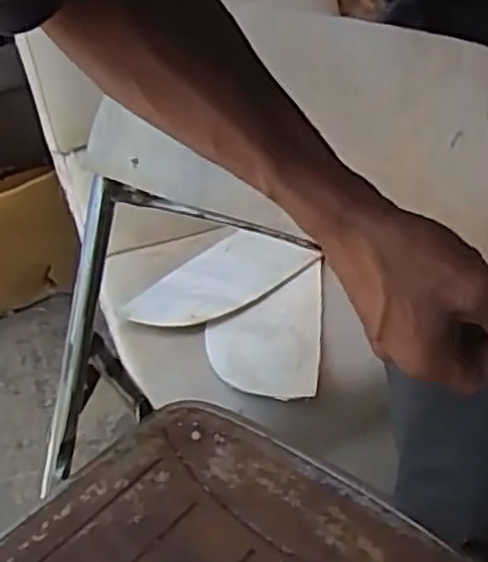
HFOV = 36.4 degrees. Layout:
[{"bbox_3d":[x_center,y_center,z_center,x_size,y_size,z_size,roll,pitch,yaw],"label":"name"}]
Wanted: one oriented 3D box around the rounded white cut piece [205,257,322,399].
[{"bbox_3d":[0.029,0.058,1.001,0.147,0.011,0.260,-4,39,10],"label":"rounded white cut piece"}]

